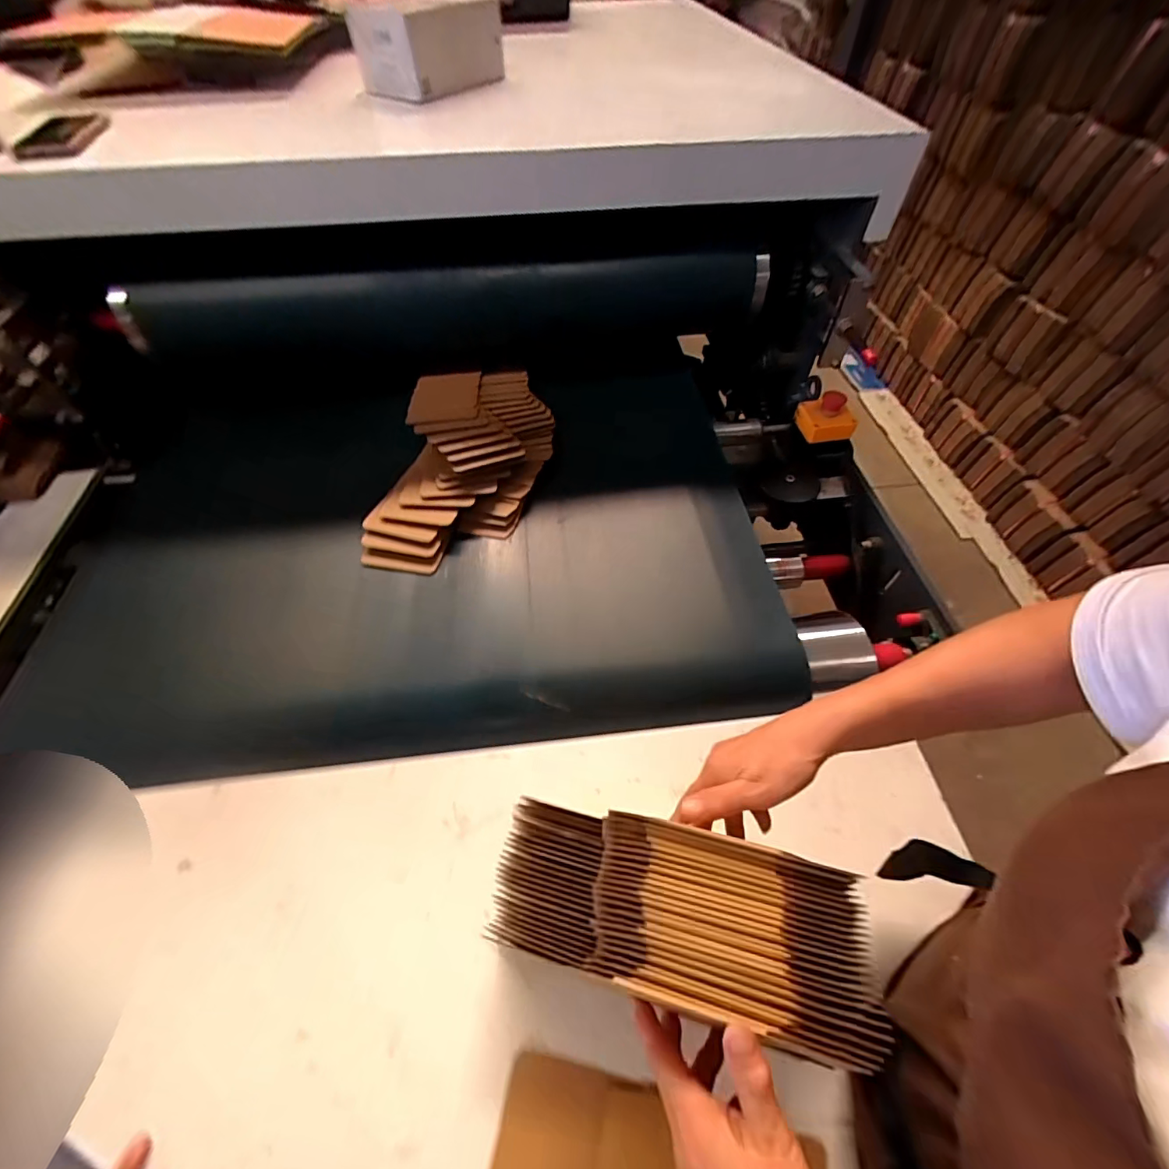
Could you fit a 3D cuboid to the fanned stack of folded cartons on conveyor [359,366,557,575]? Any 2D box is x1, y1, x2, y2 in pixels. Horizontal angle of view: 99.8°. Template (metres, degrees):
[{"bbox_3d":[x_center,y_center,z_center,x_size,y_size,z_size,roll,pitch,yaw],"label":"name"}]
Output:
[{"bbox_3d":[-0.184,-0.212,0.785,0.230,0.076,0.422,5,56,3],"label":"fanned stack of folded cartons on conveyor"}]

